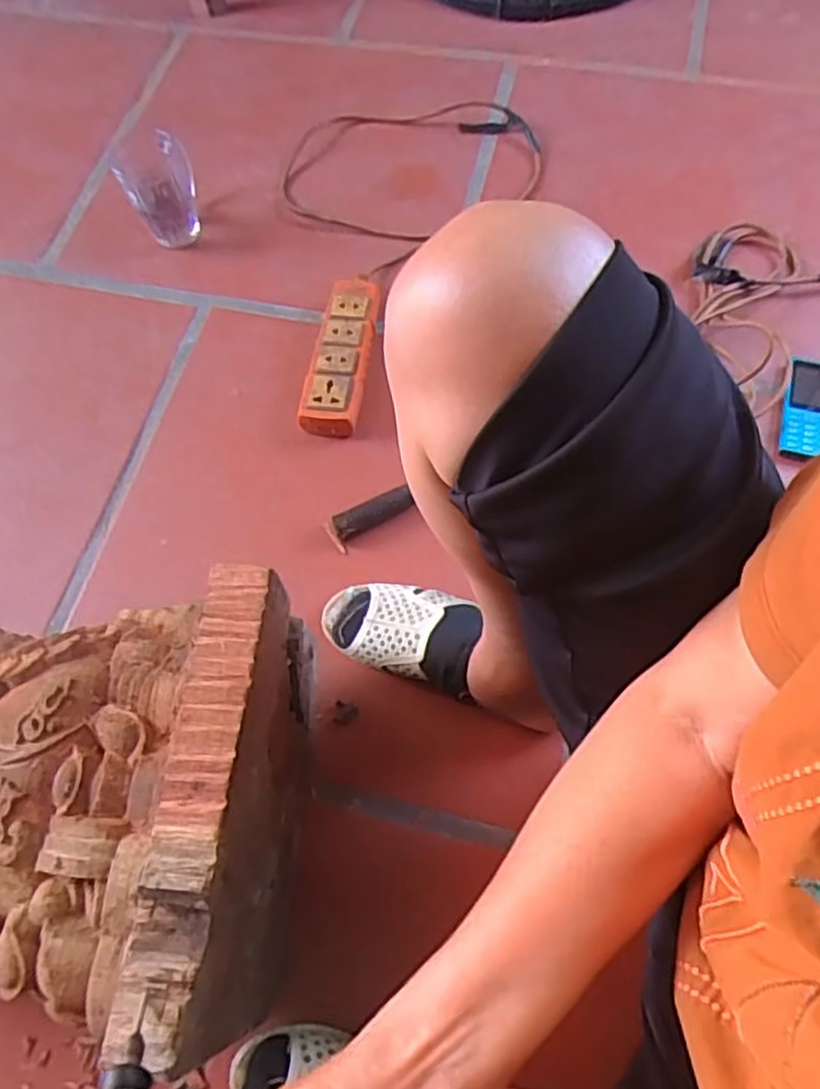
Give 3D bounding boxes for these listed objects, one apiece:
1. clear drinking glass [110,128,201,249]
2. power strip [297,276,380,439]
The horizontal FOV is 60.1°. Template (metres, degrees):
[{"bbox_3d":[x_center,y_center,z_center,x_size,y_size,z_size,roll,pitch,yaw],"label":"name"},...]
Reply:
[{"bbox_3d":[-0.309,-0.441,0.884,0.085,0.118,0.078,-20,66,-6],"label":"clear drinking glass"},{"bbox_3d":[-0.075,-0.216,0.806,0.067,0.037,0.207,6,66,6],"label":"power strip"}]

